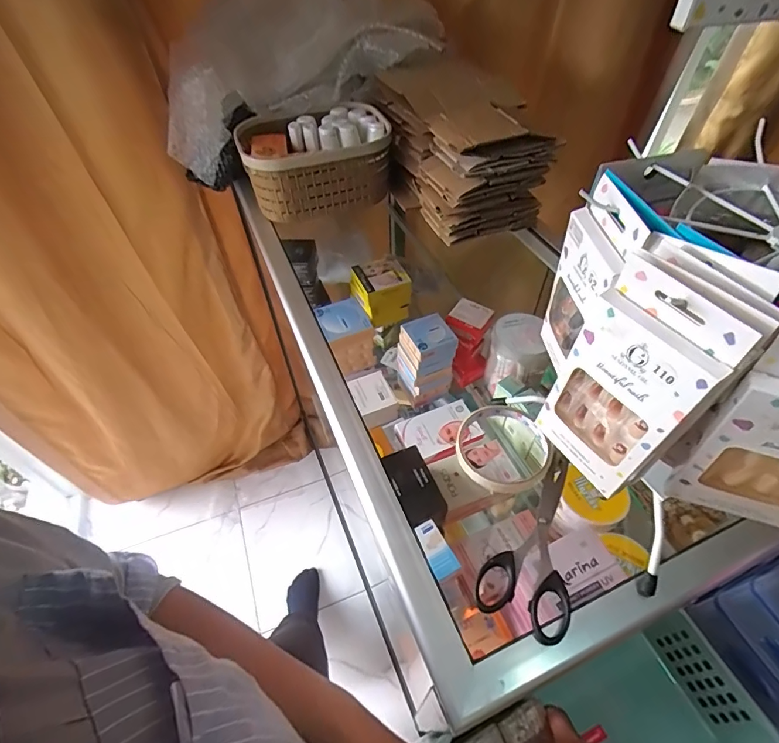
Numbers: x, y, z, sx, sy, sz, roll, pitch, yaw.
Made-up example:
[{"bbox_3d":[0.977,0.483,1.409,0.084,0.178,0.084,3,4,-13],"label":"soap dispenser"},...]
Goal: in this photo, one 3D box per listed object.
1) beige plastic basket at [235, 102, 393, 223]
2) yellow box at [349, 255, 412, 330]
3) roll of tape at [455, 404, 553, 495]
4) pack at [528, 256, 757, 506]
[{"bbox_3d":[-0.107,-0.310,0.650,0.200,0.098,0.140,-14,52,-11],"label":"beige plastic basket"},{"bbox_3d":[-0.016,-0.148,0.811,0.090,0.091,0.085,-18,52,-14],"label":"yellow box"},{"bbox_3d":[0.104,0.070,0.403,0.083,0.015,0.084,0,50,0],"label":"roll of tape"},{"bbox_3d":[0.131,0.011,0.248,0.022,0.133,0.069,-25,54,-19],"label":"pack"}]

